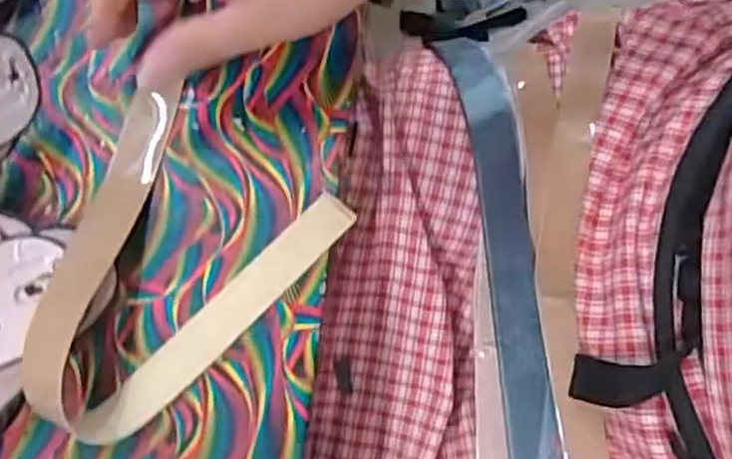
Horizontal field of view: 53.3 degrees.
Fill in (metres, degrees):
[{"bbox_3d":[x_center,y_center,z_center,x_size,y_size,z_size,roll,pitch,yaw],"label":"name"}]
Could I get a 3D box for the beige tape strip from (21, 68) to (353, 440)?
[{"bbox_3d":[-0.092,0.025,0.336,0.109,0.019,0.150,35,82,-15],"label":"beige tape strip"}]

